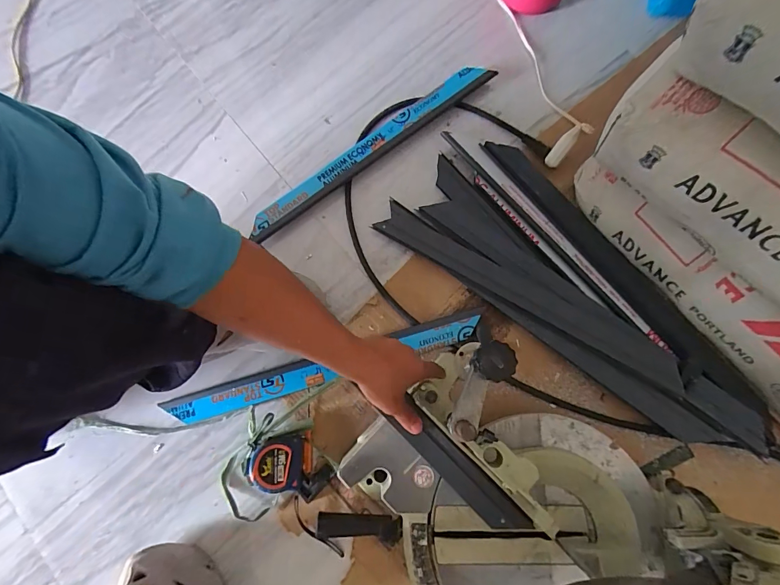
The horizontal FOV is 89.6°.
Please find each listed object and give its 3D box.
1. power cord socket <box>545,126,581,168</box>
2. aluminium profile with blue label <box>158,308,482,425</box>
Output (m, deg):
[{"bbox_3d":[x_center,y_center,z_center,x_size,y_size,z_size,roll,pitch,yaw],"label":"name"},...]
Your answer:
[{"bbox_3d":[0.266,-0.224,0.603,0.022,0.015,0.067,39,108,8],"label":"power cord socket"},{"bbox_3d":[-0.093,0.113,0.570,0.463,0.027,0.044,-16,79,-2],"label":"aluminium profile with blue label"}]

